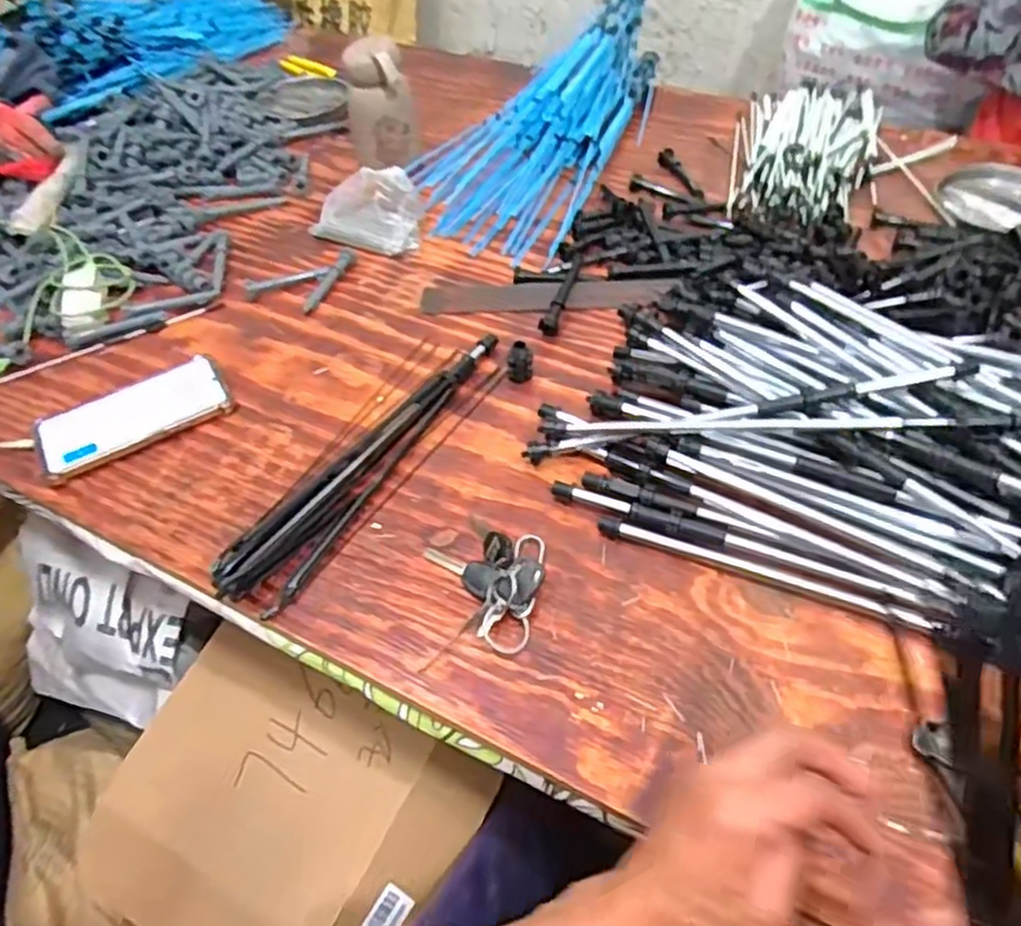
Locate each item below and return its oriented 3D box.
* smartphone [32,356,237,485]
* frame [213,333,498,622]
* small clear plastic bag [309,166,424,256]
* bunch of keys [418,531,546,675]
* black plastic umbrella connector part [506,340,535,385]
[{"bbox_3d":[-0.338,-0.047,0.657,0.164,0.014,0.085,-27,54,-18],"label":"smartphone"},{"bbox_3d":[-0.115,-0.011,0.606,0.047,0.025,0.316,24,56,21],"label":"frame"},{"bbox_3d":[-0.159,-0.279,0.809,0.123,0.057,0.077,12,53,13],"label":"small clear plastic bag"},{"bbox_3d":[-0.018,0.090,0.522,0.089,0.025,0.091,-6,51,-1],"label":"bunch of keys"},{"bbox_3d":[0.009,-0.095,0.662,0.024,0.039,0.020,-2,51,2],"label":"black plastic umbrella connector part"}]

